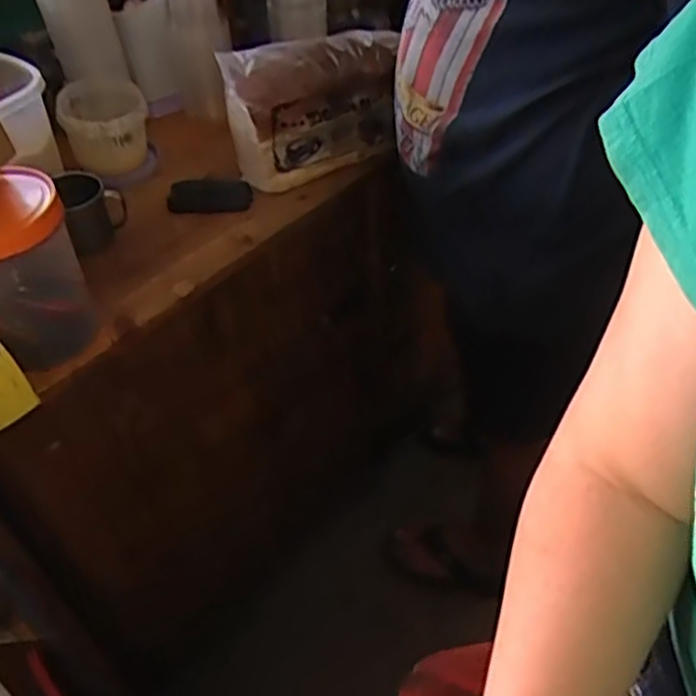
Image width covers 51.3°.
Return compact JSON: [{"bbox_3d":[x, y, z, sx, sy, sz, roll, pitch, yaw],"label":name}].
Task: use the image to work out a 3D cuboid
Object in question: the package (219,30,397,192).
[{"bbox_3d":[-0.045,-0.317,0.953,0.229,0.176,0.059,-23,51,-19],"label":"package"}]

